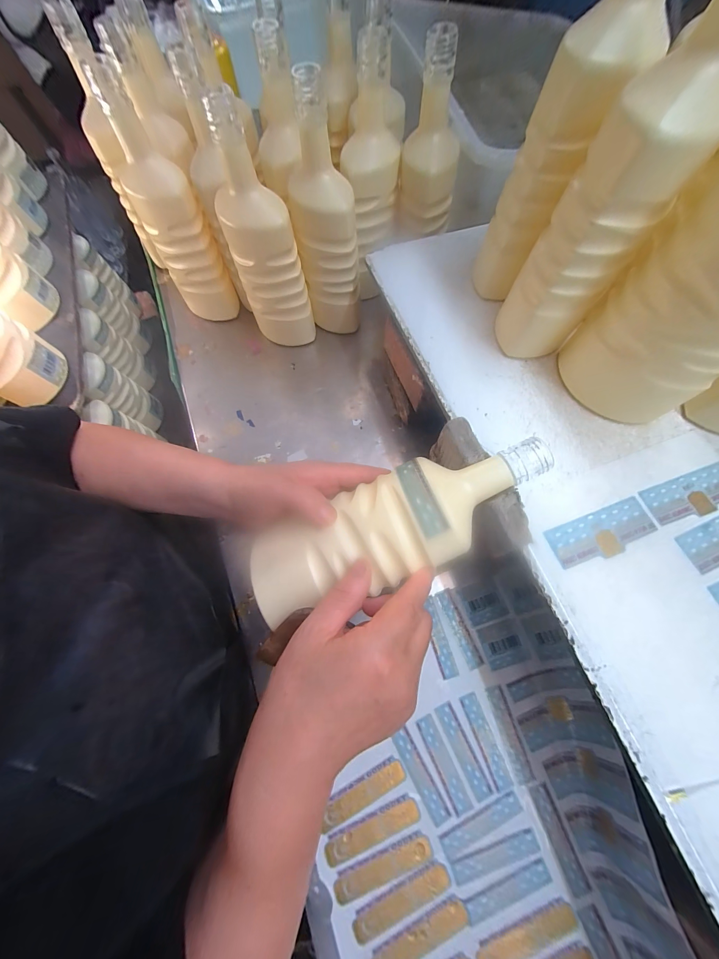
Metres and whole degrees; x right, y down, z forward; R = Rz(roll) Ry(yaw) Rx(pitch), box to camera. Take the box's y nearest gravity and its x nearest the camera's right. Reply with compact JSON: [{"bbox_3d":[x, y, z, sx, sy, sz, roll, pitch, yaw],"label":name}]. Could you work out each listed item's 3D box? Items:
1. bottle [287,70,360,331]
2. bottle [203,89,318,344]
[{"bbox_3d":[-0.044,-0.308,0.395,0.074,0.259,0.070,-10,70,-2],"label":"bottle"},{"bbox_3d":[-0.117,-0.276,0.385,0.067,0.259,0.070,-43,75,-13],"label":"bottle"}]

